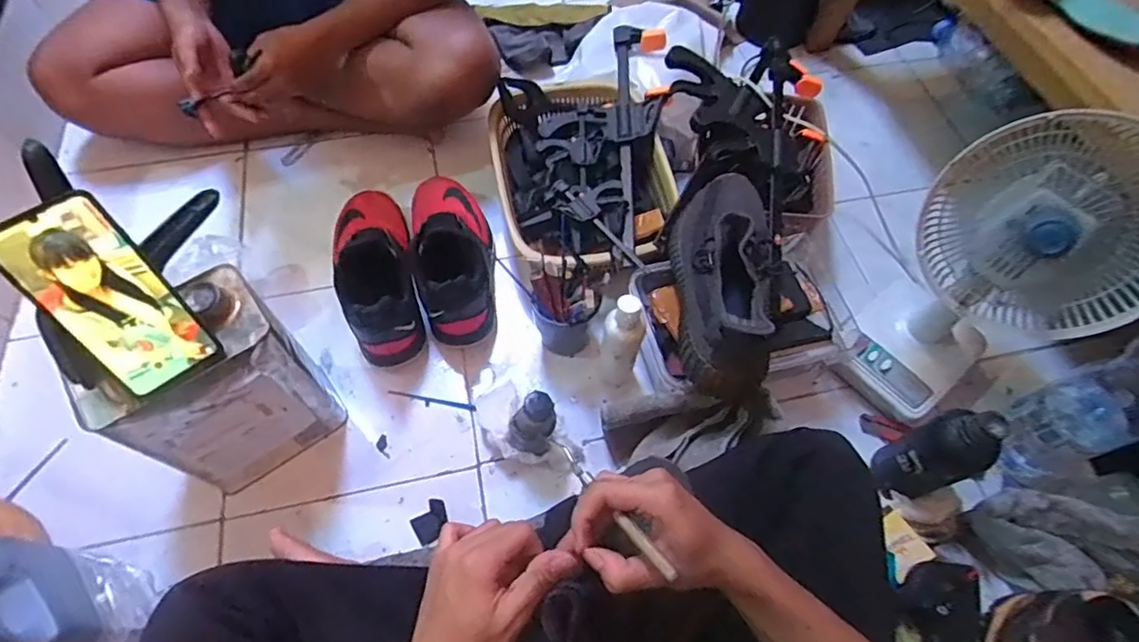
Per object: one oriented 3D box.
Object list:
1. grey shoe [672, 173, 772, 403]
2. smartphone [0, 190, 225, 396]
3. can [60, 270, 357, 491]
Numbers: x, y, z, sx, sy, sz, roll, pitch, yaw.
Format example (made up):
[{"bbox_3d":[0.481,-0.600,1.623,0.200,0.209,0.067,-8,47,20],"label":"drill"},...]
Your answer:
[{"bbox_3d":[0.179,-0.067,0.667,0.106,0.099,0.288,5,61,0],"label":"grey shoe"},{"bbox_3d":[-0.365,-0.016,0.468,0.077,0.166,0.008,-38,37,-21],"label":"smartphone"},{"bbox_3d":[-0.365,0.078,0.616,0.171,0.247,0.103,-36,69,-20],"label":"can"}]

